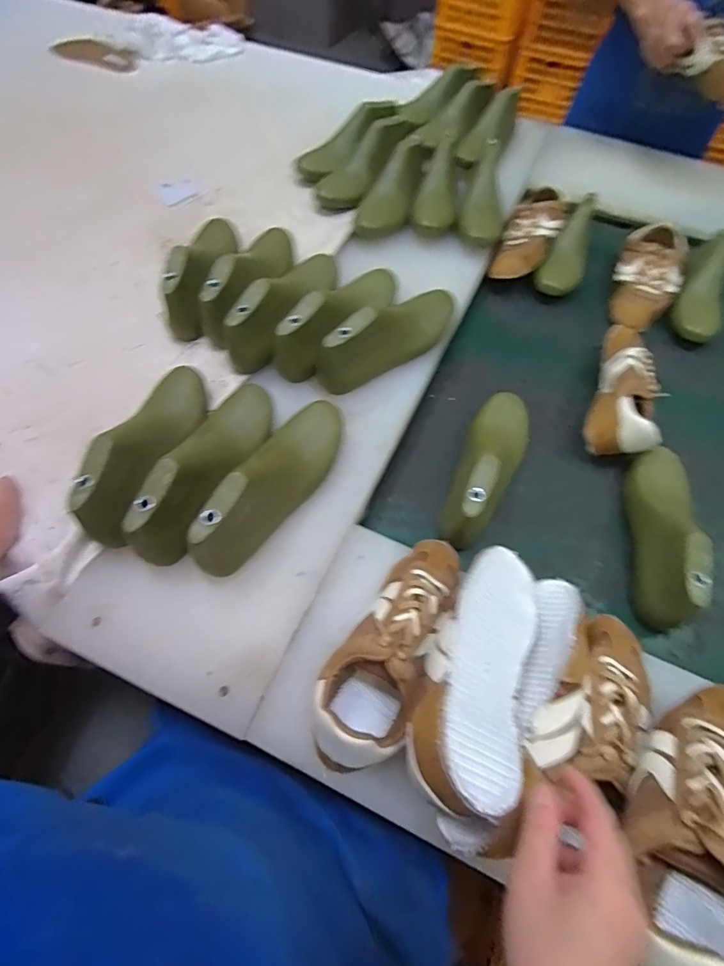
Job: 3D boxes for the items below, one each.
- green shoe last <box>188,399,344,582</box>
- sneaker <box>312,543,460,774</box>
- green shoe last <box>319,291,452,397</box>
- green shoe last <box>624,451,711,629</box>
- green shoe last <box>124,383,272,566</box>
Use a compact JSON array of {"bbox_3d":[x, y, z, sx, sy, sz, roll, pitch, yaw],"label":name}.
[{"bbox_3d":[-0.088,-0.007,0.502,0.071,0.090,0.249,25,64,11],"label":"green shoe last"},{"bbox_3d":[0.033,0.149,0.436,0.077,0.069,0.225,28,65,13],"label":"sneaker"},{"bbox_3d":[0.043,-0.208,0.622,0.236,0.091,0.075,-40,70,-20],"label":"green shoe last"},{"bbox_3d":[0.369,0.055,0.542,0.069,0.094,0.236,15,63,6],"label":"green shoe last"},{"bbox_3d":[-0.171,-0.022,0.509,0.078,0.091,0.239,20,63,9],"label":"green shoe last"}]

